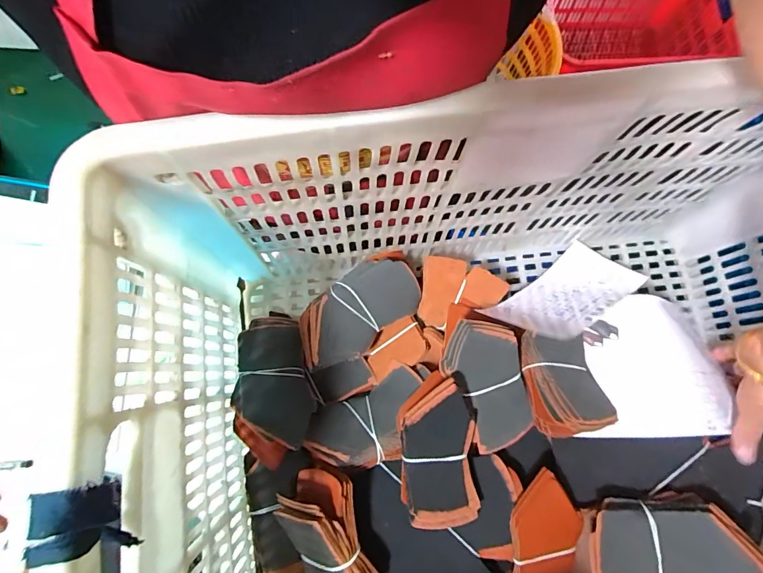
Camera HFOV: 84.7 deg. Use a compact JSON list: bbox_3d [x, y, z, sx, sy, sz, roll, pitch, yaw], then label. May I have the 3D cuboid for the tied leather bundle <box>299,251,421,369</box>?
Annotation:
[{"bbox_3d":[-0.025,0.025,0.470,0.150,0.044,0.080,-41,83,-8],"label":"tied leather bundle"}]

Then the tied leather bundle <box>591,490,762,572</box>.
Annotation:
[{"bbox_3d":[0.272,0.245,0.403,0.142,0.057,0.073,-5,79,-2],"label":"tied leather bundle"}]

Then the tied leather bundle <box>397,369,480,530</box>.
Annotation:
[{"bbox_3d":[0.056,0.168,0.427,0.074,0.041,0.145,-5,93,-3],"label":"tied leather bundle"}]

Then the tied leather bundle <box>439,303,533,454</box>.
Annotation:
[{"bbox_3d":[0.112,0.096,0.451,0.086,0.057,0.153,-21,97,-5],"label":"tied leather bundle"}]

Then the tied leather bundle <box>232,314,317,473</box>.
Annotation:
[{"bbox_3d":[-0.114,0.103,0.452,0.077,0.058,0.154,-9,56,-3],"label":"tied leather bundle"}]

